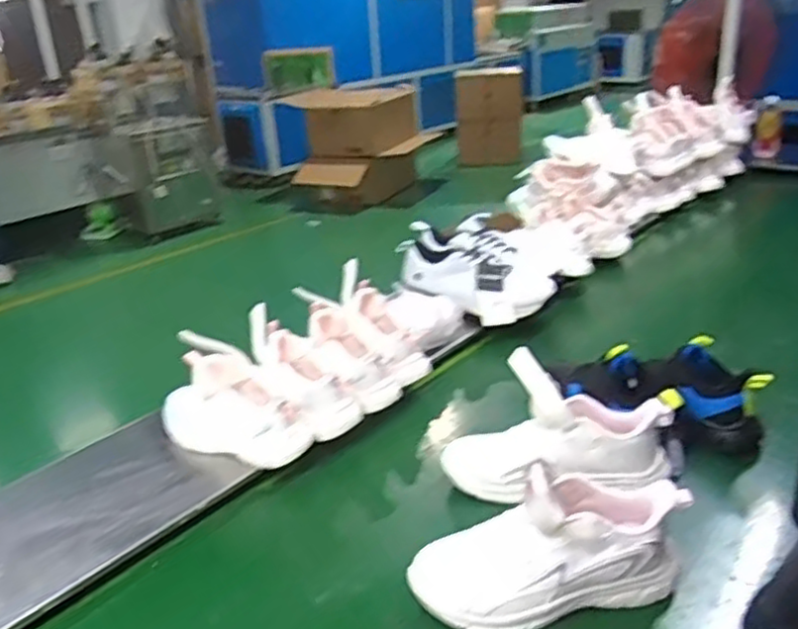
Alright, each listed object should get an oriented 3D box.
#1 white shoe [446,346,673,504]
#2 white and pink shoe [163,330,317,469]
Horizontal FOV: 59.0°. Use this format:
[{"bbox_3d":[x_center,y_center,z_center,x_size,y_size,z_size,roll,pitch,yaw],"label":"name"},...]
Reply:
[{"bbox_3d":[0.200,0.138,0.863,0.285,0.155,0.091,0,23,10],"label":"white shoe"},{"bbox_3d":[-0.222,0.126,0.959,0.211,0.151,0.091,6,25,23],"label":"white and pink shoe"}]

